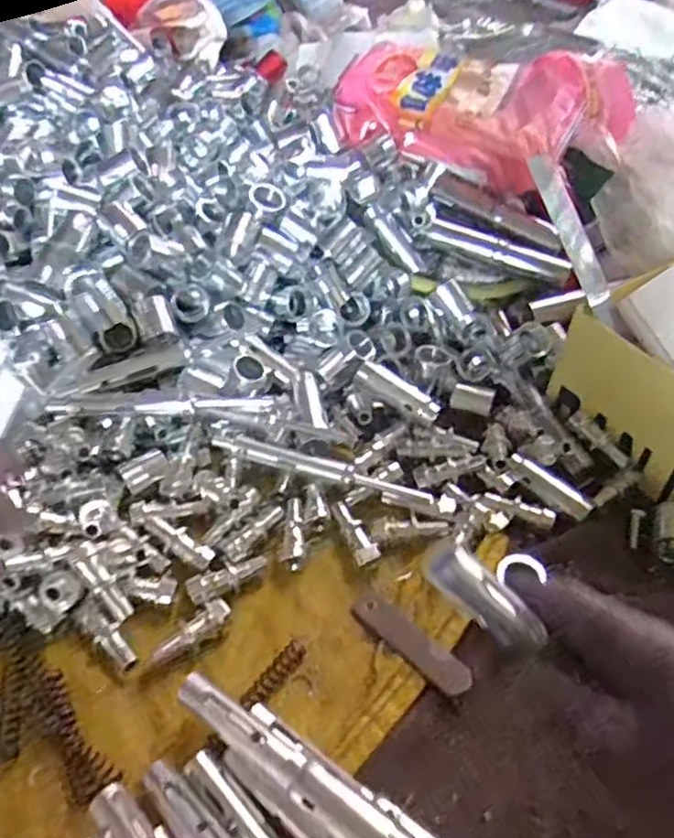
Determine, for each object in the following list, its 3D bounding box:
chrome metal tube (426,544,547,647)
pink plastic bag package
[{"bbox_3d":[0.058,0.071,0.268,0.061,0.012,0.018,42,40,-24],"label":"chrome metal tube"},{"bbox_3d":[0.129,-0.290,0.649,0.261,0.077,0.175,24,48,18],"label":"pink plastic bag package"}]

